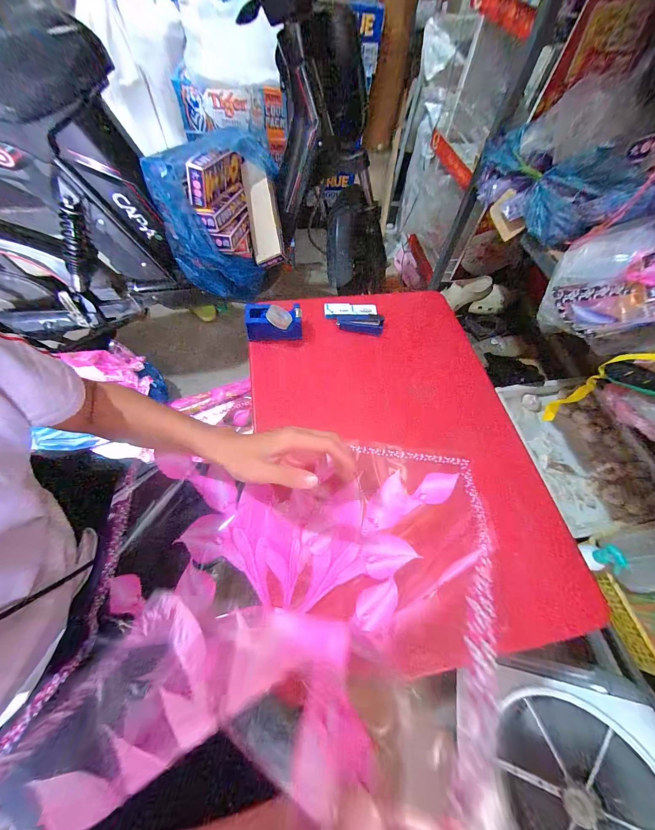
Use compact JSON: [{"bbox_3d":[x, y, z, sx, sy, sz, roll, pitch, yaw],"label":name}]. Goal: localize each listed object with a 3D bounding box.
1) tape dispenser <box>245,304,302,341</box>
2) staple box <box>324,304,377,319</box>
[{"bbox_3d":[-0.099,-0.177,0.536,0.098,0.047,0.055,-3,62,-5],"label":"tape dispenser"},{"bbox_3d":[0.047,-0.213,0.590,0.105,0.011,0.034,1,62,-4],"label":"staple box"}]

